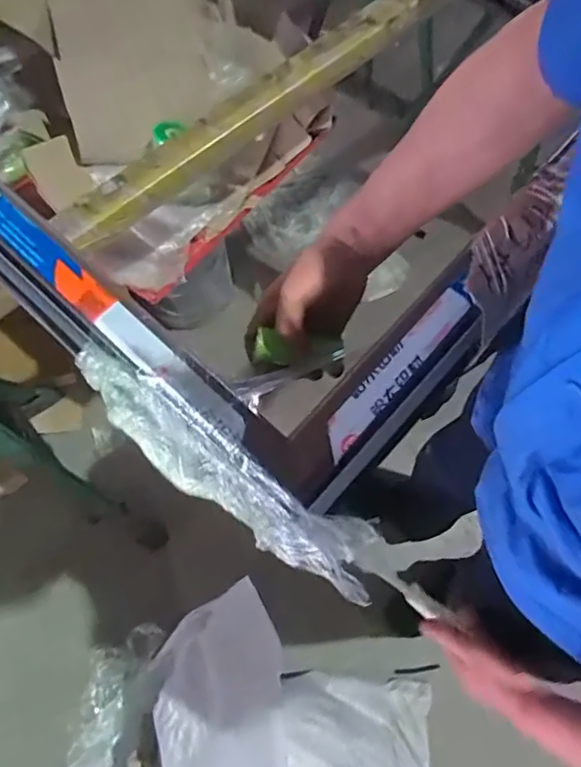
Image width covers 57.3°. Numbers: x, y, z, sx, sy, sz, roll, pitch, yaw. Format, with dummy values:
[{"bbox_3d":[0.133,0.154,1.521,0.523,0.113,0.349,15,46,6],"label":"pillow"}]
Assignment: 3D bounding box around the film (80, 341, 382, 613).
[{"bbox_3d":[-0.061,0.063,0.420,0.291,0.067,0.058,32,75,10],"label":"film"}]

